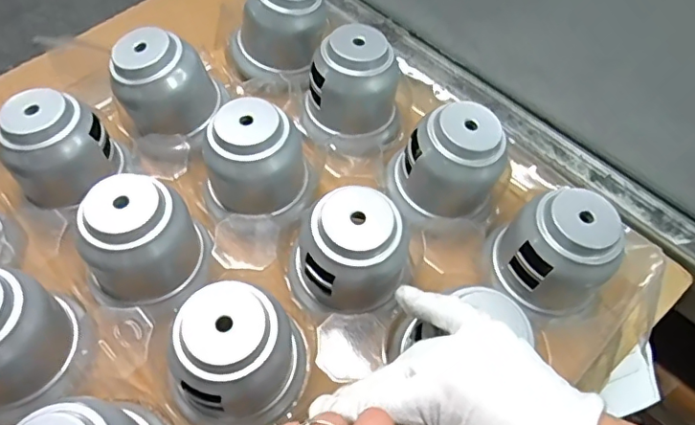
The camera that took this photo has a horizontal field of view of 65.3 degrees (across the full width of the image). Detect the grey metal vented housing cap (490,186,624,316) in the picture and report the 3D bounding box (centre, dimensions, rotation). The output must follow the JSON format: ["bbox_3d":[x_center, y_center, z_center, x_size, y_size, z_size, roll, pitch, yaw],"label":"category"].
[{"bbox_3d":[0.148,0.029,0.384,0.065,0.075,0.068,1,58,-2],"label":"grey metal vented housing cap"}]

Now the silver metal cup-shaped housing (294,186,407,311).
[{"bbox_3d":[0.001,0.028,0.372,0.074,0.072,0.070,-12,59,-10],"label":"silver metal cup-shaped housing"}]

